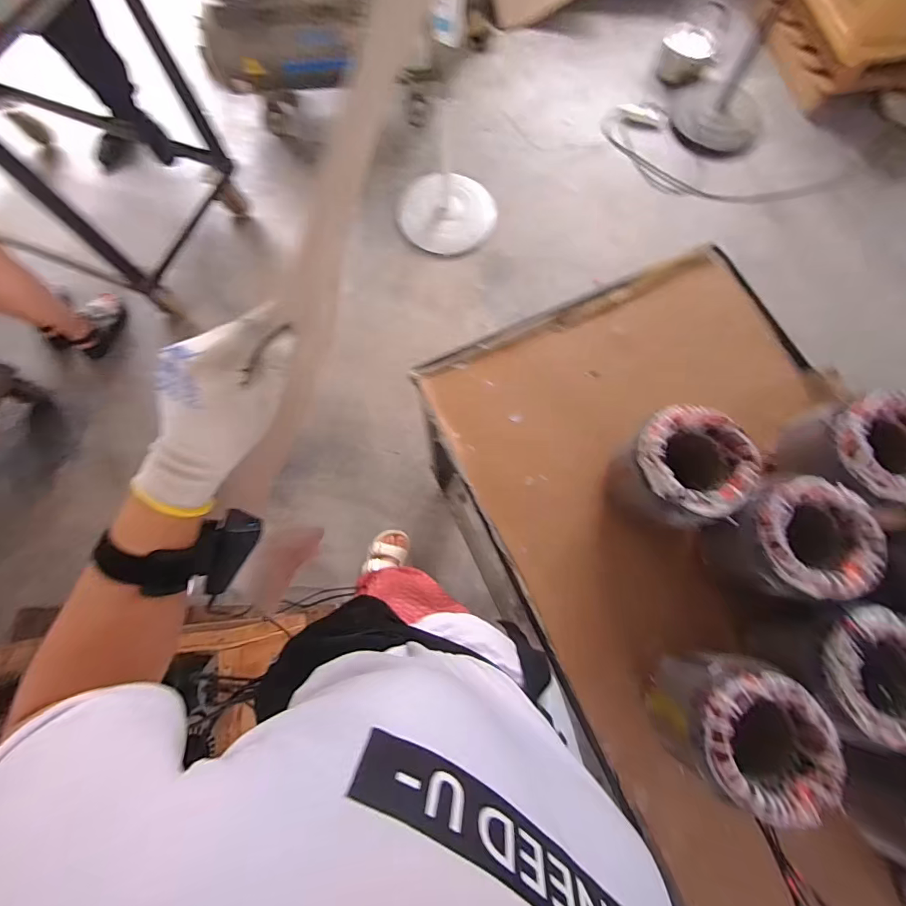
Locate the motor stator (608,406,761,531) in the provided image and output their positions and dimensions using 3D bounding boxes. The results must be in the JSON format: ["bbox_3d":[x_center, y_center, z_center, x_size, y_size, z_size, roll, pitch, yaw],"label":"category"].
[{"bbox_3d":[0.303,0.026,0.600,0.128,0.149,0.136,0,75,0],"label":"motor stator"}]

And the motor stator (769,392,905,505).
[{"bbox_3d":[0.555,0.000,0.585,0.128,0.120,0.157,-9,75,-3],"label":"motor stator"}]

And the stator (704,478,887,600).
[{"bbox_3d":[0.428,0.113,0.568,0.138,0.132,0.137,0,75,0],"label":"stator"}]

